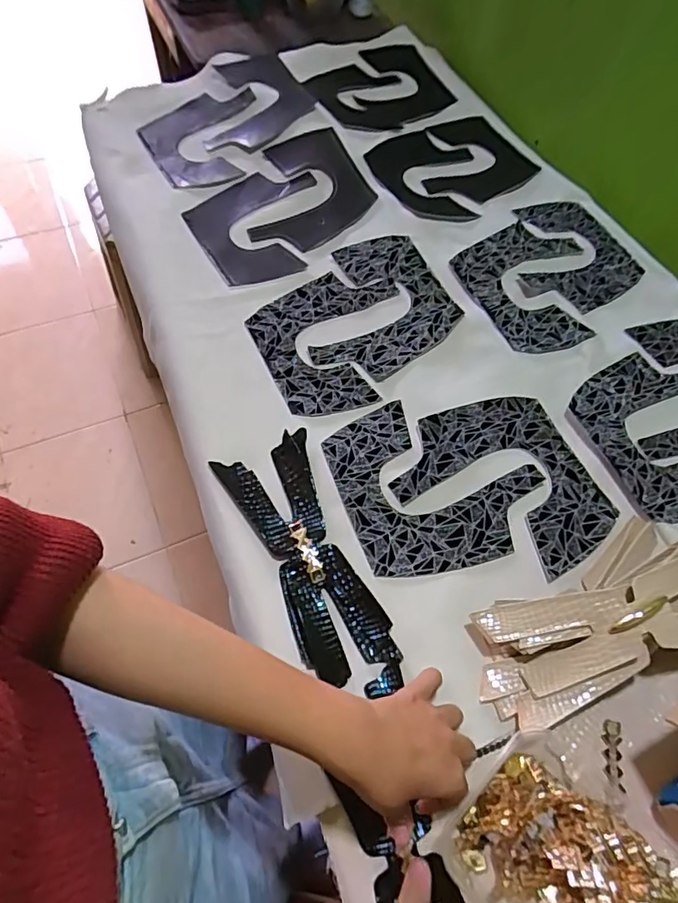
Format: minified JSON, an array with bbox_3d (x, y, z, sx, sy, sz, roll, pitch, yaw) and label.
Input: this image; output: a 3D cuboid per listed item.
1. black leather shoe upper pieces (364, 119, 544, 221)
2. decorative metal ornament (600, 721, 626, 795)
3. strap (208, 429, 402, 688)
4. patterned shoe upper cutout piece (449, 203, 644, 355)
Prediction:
[{"bbox_3d":[0.168,-0.410,0.744,0.238,0.017,0.185,-25,68,-18],"label":"black leather shoe upper pieces"},{"bbox_3d":[0.217,0.240,0.406,0.016,0.005,0.047,11,62,2],"label":"decorative metal ornament"},{"bbox_3d":[-0.029,0.091,0.472,0.084,0.013,0.227,-23,66,-15],"label":"strap"},{"bbox_3d":[0.264,-0.229,0.643,0.175,0.010,0.260,43,66,13],"label":"patterned shoe upper cutout piece"}]

